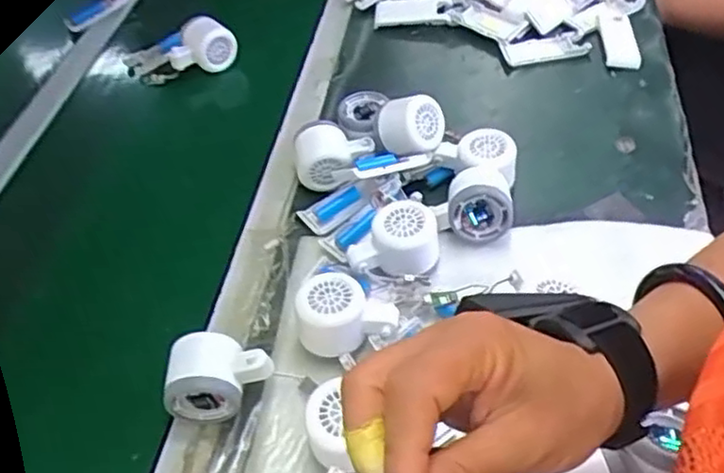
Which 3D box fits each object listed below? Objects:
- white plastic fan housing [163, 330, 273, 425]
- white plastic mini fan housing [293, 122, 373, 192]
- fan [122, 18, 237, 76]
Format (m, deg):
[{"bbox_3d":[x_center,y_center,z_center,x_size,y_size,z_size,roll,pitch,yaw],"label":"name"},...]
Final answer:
[{"bbox_3d":[-0.112,0.112,0.550,0.081,0.052,0.051,-6,48,2],"label":"white plastic fan housing"},{"bbox_3d":[-0.033,-0.080,0.717,0.082,0.052,0.058,12,52,0],"label":"white plastic mini fan housing"},{"bbox_3d":[-0.241,-0.247,0.919,0.176,0.055,0.068,-7,47,19],"label":"fan"}]

